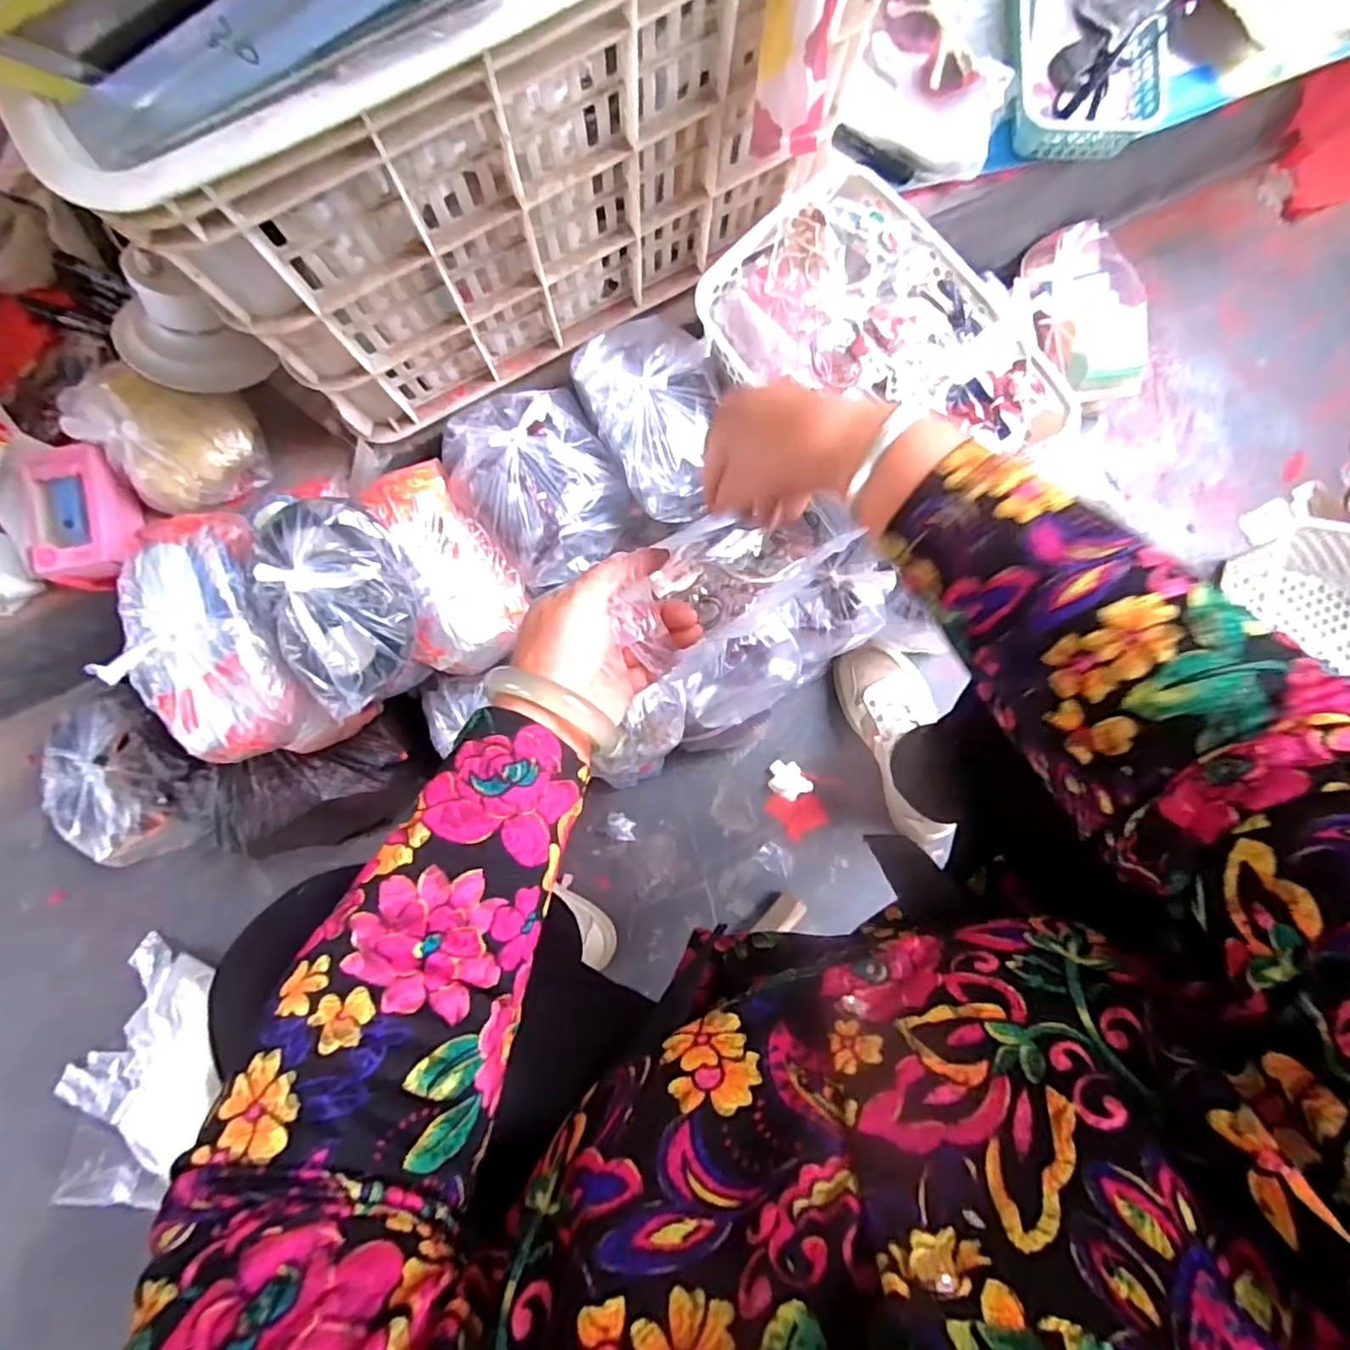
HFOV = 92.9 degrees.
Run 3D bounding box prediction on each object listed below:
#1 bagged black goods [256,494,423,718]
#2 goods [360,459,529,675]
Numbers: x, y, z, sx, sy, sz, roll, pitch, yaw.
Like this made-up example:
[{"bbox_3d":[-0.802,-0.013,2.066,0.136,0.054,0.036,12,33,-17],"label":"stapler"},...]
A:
[{"bbox_3d":[-0.270,-0.058,0.512,0.104,0.067,0.172,-12,84,-3],"label":"bagged black goods"},{"bbox_3d":[-0.199,-0.097,0.563,0.104,0.048,0.181,-20,85,-4],"label":"goods"}]

